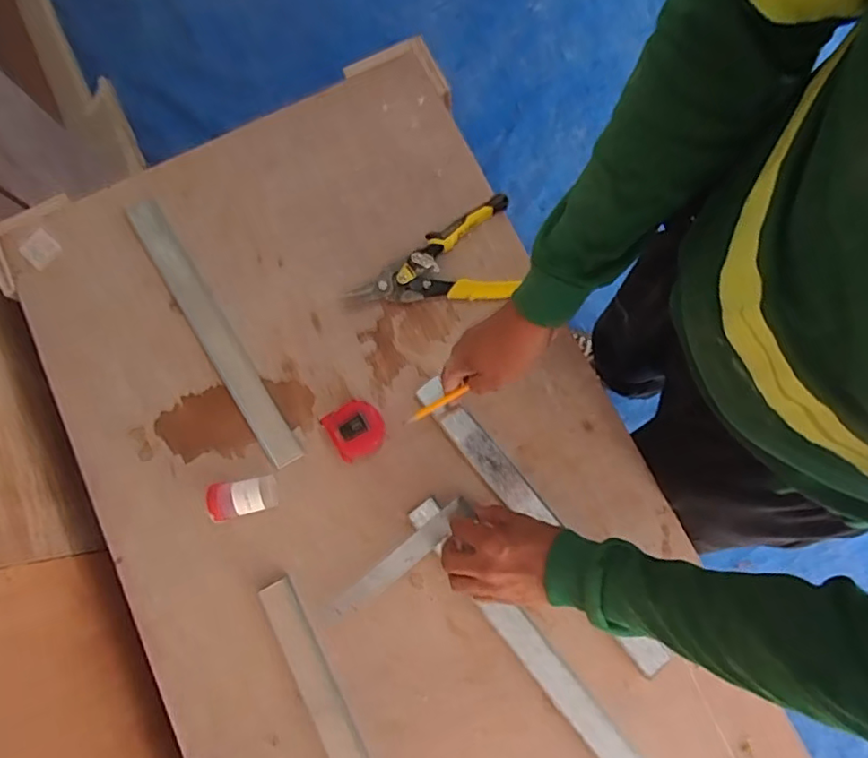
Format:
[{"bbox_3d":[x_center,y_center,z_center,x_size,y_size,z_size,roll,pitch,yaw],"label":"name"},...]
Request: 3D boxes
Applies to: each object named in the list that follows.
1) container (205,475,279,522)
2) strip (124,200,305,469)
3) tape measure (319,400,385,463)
[{"bbox_3d":[-0.214,0.133,0.642,0.072,0.035,0.039,-16,78,-2],"label":"container"},{"bbox_3d":[-0.276,-0.064,0.703,0.042,0.010,0.388,-33,80,-5],"label":"strip"},{"bbox_3d":[-0.090,0.058,0.652,0.064,0.047,0.068,-29,79,-4],"label":"tape measure"}]

